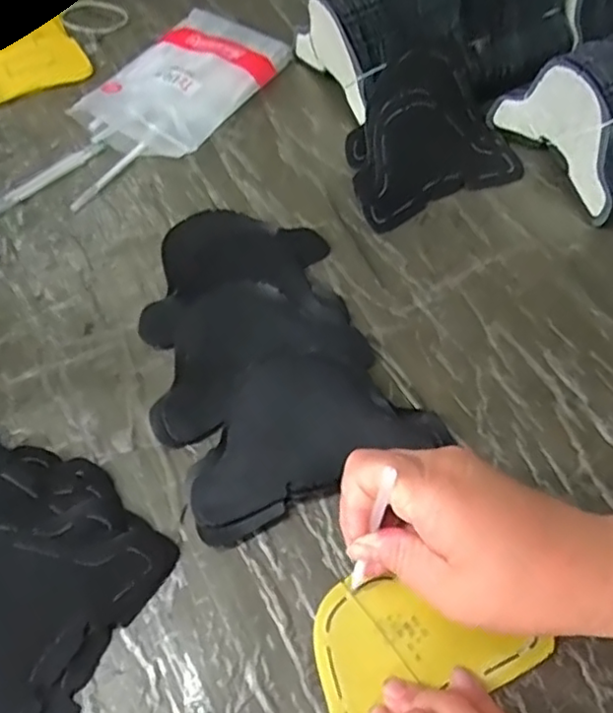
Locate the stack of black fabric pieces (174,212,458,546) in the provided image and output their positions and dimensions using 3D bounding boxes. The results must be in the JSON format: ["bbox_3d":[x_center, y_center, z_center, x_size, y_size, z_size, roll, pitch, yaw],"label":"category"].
[{"bbox_3d":[-0.022,-0.015,0.424,0.144,0.020,0.232,-15,60,-10],"label":"stack of black fabric pieces"}]

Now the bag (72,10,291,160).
[{"bbox_3d":[-0.104,-0.238,0.561,0.114,0.028,0.176,31,63,16],"label":"bag"}]

